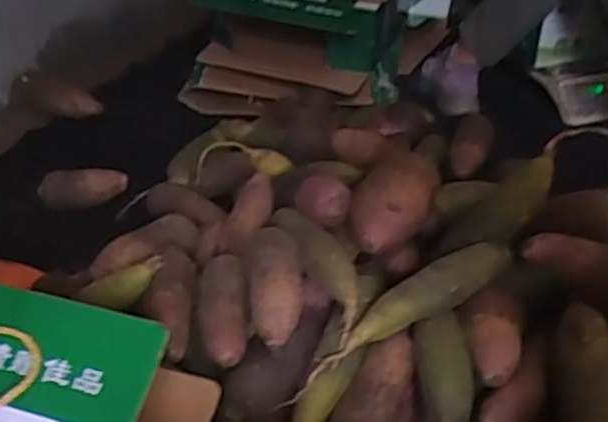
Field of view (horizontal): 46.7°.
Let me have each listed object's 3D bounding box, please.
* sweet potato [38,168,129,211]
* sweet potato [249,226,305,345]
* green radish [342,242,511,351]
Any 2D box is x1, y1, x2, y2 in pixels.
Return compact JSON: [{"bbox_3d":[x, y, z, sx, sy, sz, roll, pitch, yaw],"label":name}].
[{"bbox_3d":[-0.358,-0.037,1.144,0.139,0.067,0.058,-7,34,-12],"label":"sweet potato"},{"bbox_3d":[-0.032,0.072,0.783,0.061,0.051,0.157,-2,49,-5],"label":"sweet potato"},{"bbox_3d":[0.132,0.089,0.765,0.204,0.043,0.046,-28,40,-11],"label":"green radish"}]

